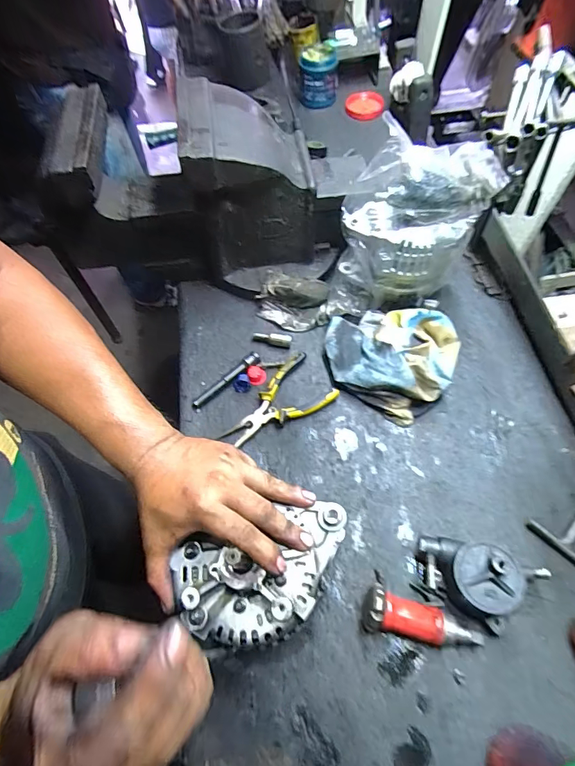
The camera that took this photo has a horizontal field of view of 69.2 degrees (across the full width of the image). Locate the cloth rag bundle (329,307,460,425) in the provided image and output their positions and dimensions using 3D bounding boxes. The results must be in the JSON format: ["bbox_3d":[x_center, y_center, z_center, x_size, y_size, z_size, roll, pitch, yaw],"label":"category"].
[{"bbox_3d":[0.163,-0.056,0.663,0.202,0.067,0.188,31,67,18],"label":"cloth rag bundle"}]

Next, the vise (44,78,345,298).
[{"bbox_3d":[-0.162,-0.294,0.684,0.507,0.272,0.207,-4,62,0],"label":"vise"}]

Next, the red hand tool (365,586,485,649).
[{"bbox_3d":[0.158,0.278,0.484,0.132,0.051,0.044,11,62,9],"label":"red hand tool"}]

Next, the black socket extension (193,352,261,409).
[{"bbox_3d":[-0.098,-0.005,0.671,0.131,0.018,0.020,-39,66,-17],"label":"black socket extension"}]

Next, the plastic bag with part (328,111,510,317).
[{"bbox_3d":[0.180,-0.232,0.613,0.211,0.260,0.140,10,63,7],"label":"plastic bag with part"}]

